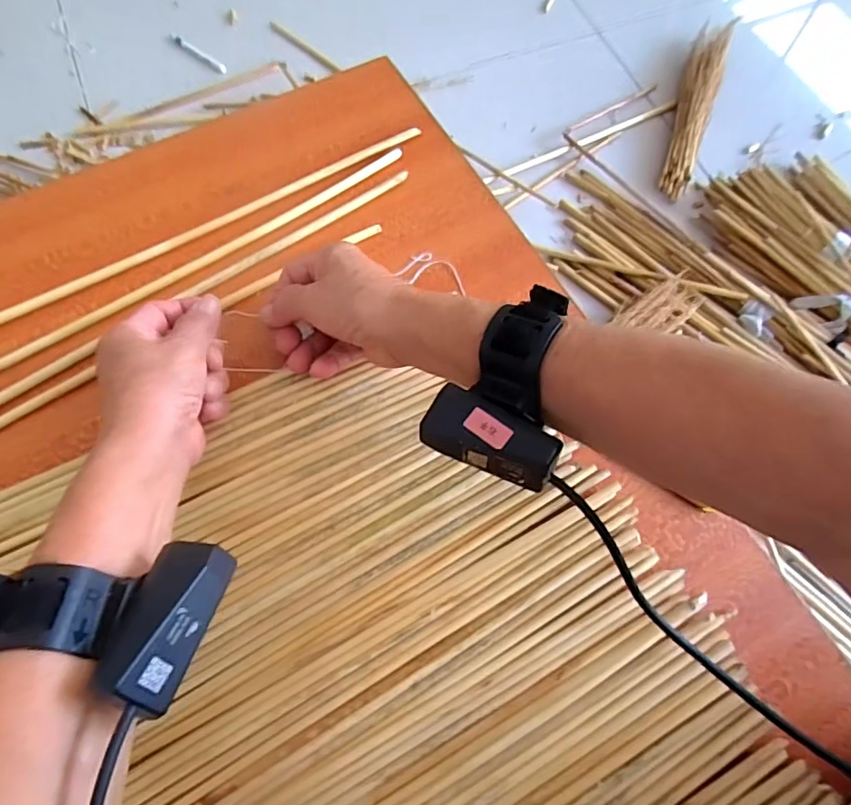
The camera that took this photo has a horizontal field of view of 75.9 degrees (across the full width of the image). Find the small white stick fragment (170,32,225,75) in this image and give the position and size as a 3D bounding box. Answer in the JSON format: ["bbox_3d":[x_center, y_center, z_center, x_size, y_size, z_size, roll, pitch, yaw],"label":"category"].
[{"bbox_3d":[-0.359,-0.549,0.857,0.120,0.009,0.015,36,72,14],"label":"small white stick fragment"}]

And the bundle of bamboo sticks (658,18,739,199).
[{"bbox_3d":[0.401,-0.438,0.804,0.058,0.049,0.311,16,69,7],"label":"bundle of bamboo sticks"}]

